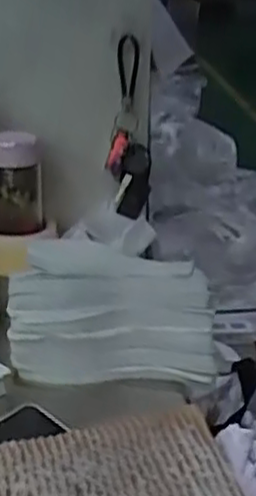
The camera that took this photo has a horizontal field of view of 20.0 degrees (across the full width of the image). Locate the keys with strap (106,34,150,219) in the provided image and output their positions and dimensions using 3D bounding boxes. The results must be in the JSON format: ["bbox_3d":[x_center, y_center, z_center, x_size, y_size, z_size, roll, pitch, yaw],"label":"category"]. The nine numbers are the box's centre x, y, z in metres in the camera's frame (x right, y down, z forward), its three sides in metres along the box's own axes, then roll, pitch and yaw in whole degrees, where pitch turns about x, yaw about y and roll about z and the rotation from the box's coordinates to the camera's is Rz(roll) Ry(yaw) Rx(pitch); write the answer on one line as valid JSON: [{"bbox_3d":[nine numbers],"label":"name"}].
[{"bbox_3d":[0.004,-0.135,0.873,0.053,0.212,0.051,0,22,-2],"label":"keys with strap"}]

